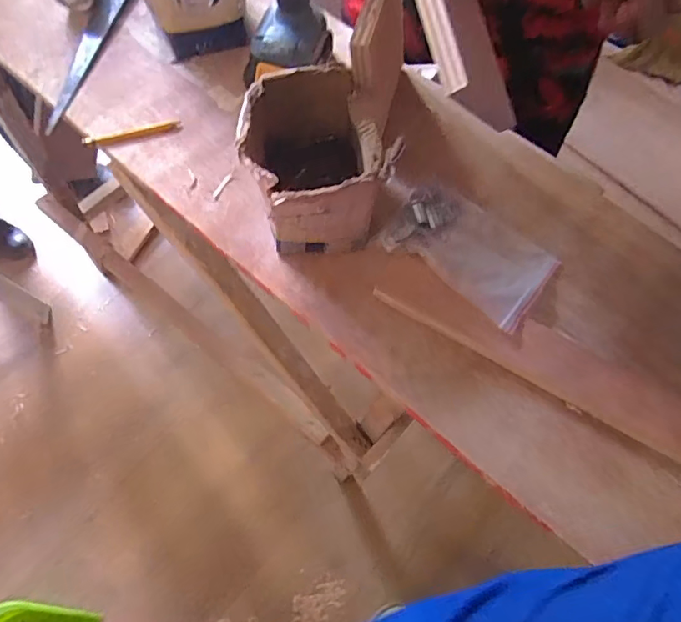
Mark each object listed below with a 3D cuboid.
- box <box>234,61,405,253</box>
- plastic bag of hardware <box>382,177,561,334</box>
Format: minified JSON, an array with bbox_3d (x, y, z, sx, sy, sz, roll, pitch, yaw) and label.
[{"bbox_3d":[-0.023,-0.139,0.487,0.136,0.115,0.138,-14,69,-9],"label":"box"},{"bbox_3d":[0.123,-0.069,0.506,0.177,0.026,0.107,38,70,12],"label":"plastic bag of hardware"}]

